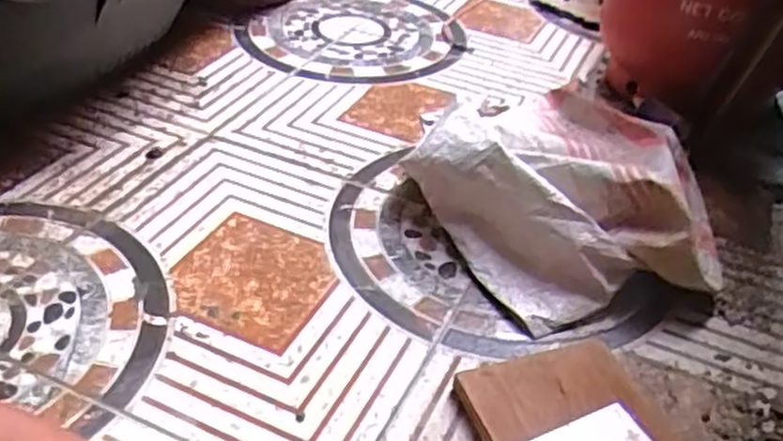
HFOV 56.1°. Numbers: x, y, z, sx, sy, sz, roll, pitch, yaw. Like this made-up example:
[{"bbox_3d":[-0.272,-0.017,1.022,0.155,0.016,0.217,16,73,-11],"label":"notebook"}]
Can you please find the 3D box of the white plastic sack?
[{"bbox_3d":[0.193,-0.037,0.815,0.276,0.110,0.332,-16,42,-25],"label":"white plastic sack"}]

